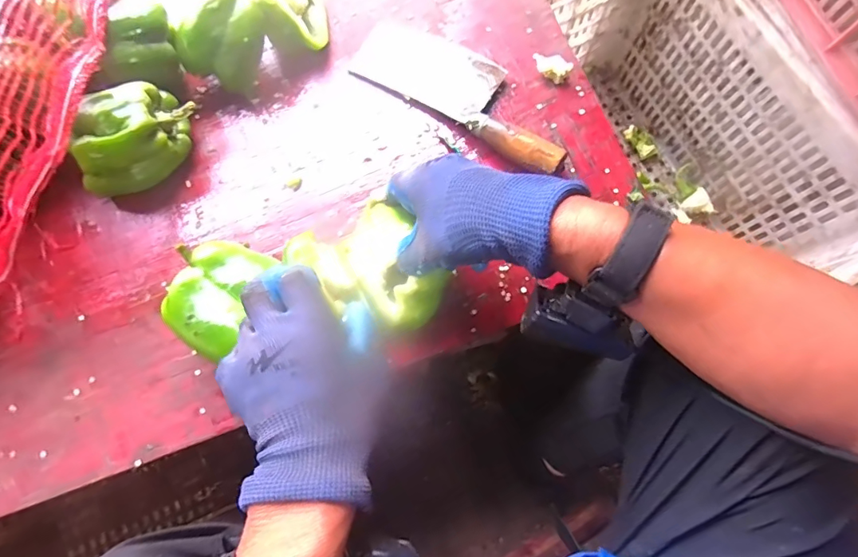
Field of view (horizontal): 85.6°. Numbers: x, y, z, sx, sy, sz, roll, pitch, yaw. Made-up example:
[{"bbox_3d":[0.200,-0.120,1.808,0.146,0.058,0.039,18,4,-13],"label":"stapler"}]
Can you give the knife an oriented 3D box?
[{"bbox_3d":[0.038,-0.199,0.470,0.243,0.034,0.092,33,79,8],"label":"knife"}]

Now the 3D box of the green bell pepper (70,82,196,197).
[{"bbox_3d":[-0.275,-0.127,0.436,0.063,0.069,0.114,29,78,7],"label":"green bell pepper"}]

